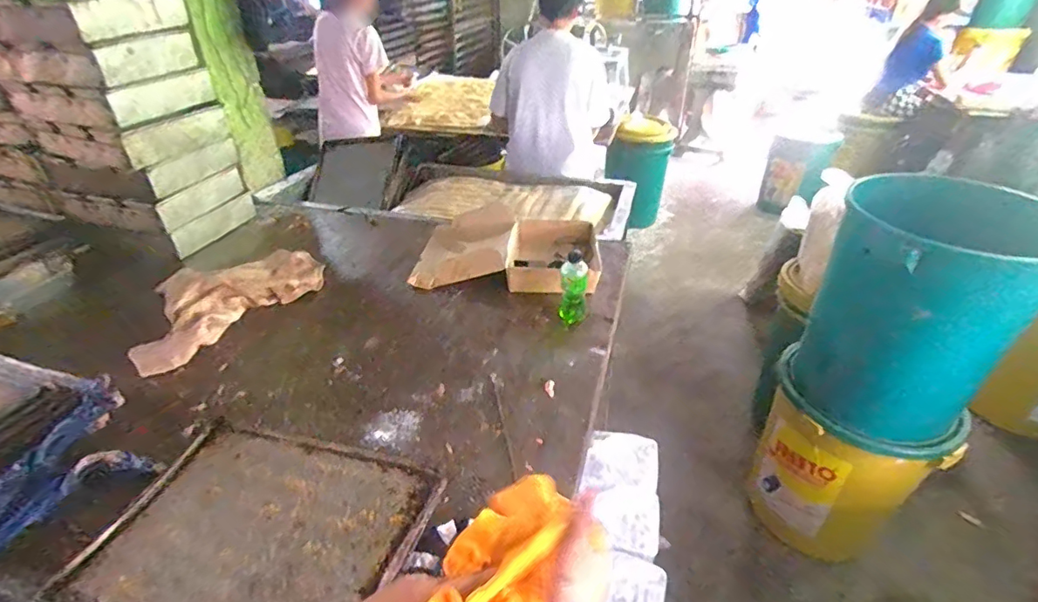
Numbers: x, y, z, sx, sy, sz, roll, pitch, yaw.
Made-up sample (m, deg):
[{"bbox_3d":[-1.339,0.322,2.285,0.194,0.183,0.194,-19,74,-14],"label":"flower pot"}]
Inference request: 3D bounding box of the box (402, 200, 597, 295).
[{"bbox_3d":[-0.024,-0.129,1.385,0.469,0.108,0.328,6,35,10],"label":"box"}]

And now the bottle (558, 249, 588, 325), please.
[{"bbox_3d":[0.122,-0.024,1.142,0.059,0.178,0.053,6,35,10],"label":"bottle"}]

